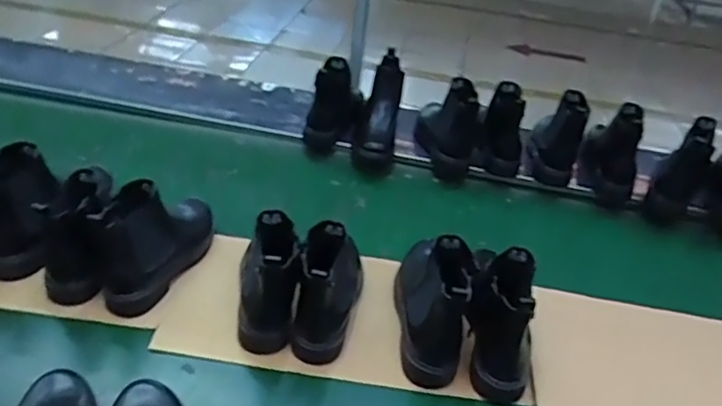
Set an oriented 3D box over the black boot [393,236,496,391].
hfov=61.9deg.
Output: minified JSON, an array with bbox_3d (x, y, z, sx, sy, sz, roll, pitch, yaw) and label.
[{"bbox_3d":[0.101,0.114,0.847,0.087,0.175,0.235,3,35,-7],"label":"black boot"}]

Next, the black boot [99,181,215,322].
[{"bbox_3d":[-0.291,0.041,0.907,0.084,0.159,0.242,19,36,15],"label":"black boot"}]

